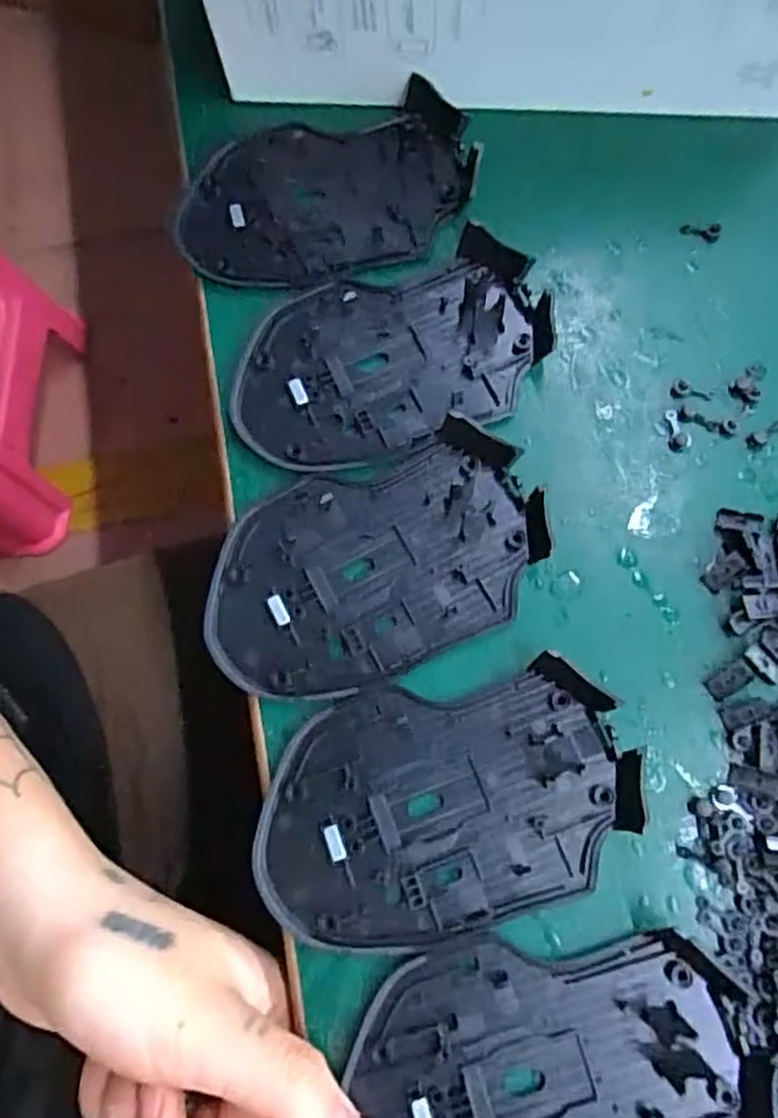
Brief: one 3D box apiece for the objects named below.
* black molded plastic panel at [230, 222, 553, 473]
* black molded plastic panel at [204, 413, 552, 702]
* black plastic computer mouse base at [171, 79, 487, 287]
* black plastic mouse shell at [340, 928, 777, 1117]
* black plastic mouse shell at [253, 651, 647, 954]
[{"bbox_3d":[0.000,-0.074,0.256,0.114,0.011,0.070,-19,75,-3],"label":"black molded plastic panel"},{"bbox_3d":[-0.005,0.002,0.237,0.113,0.011,0.070,-22,75,-4],"label":"black molded plastic panel"},{"bbox_3d":[-0.026,-0.143,0.276,0.114,0.011,0.071,-7,74,0],"label":"black plastic computer mouse base"},{"bbox_3d":[0.046,0.145,0.197,0.109,0.006,0.070,-4,74,1],"label":"black plastic mouse shell"},{"bbox_3d":[0.016,0.074,0.215,0.113,0.011,0.071,-13,75,-2],"label":"black plastic mouse shell"}]

